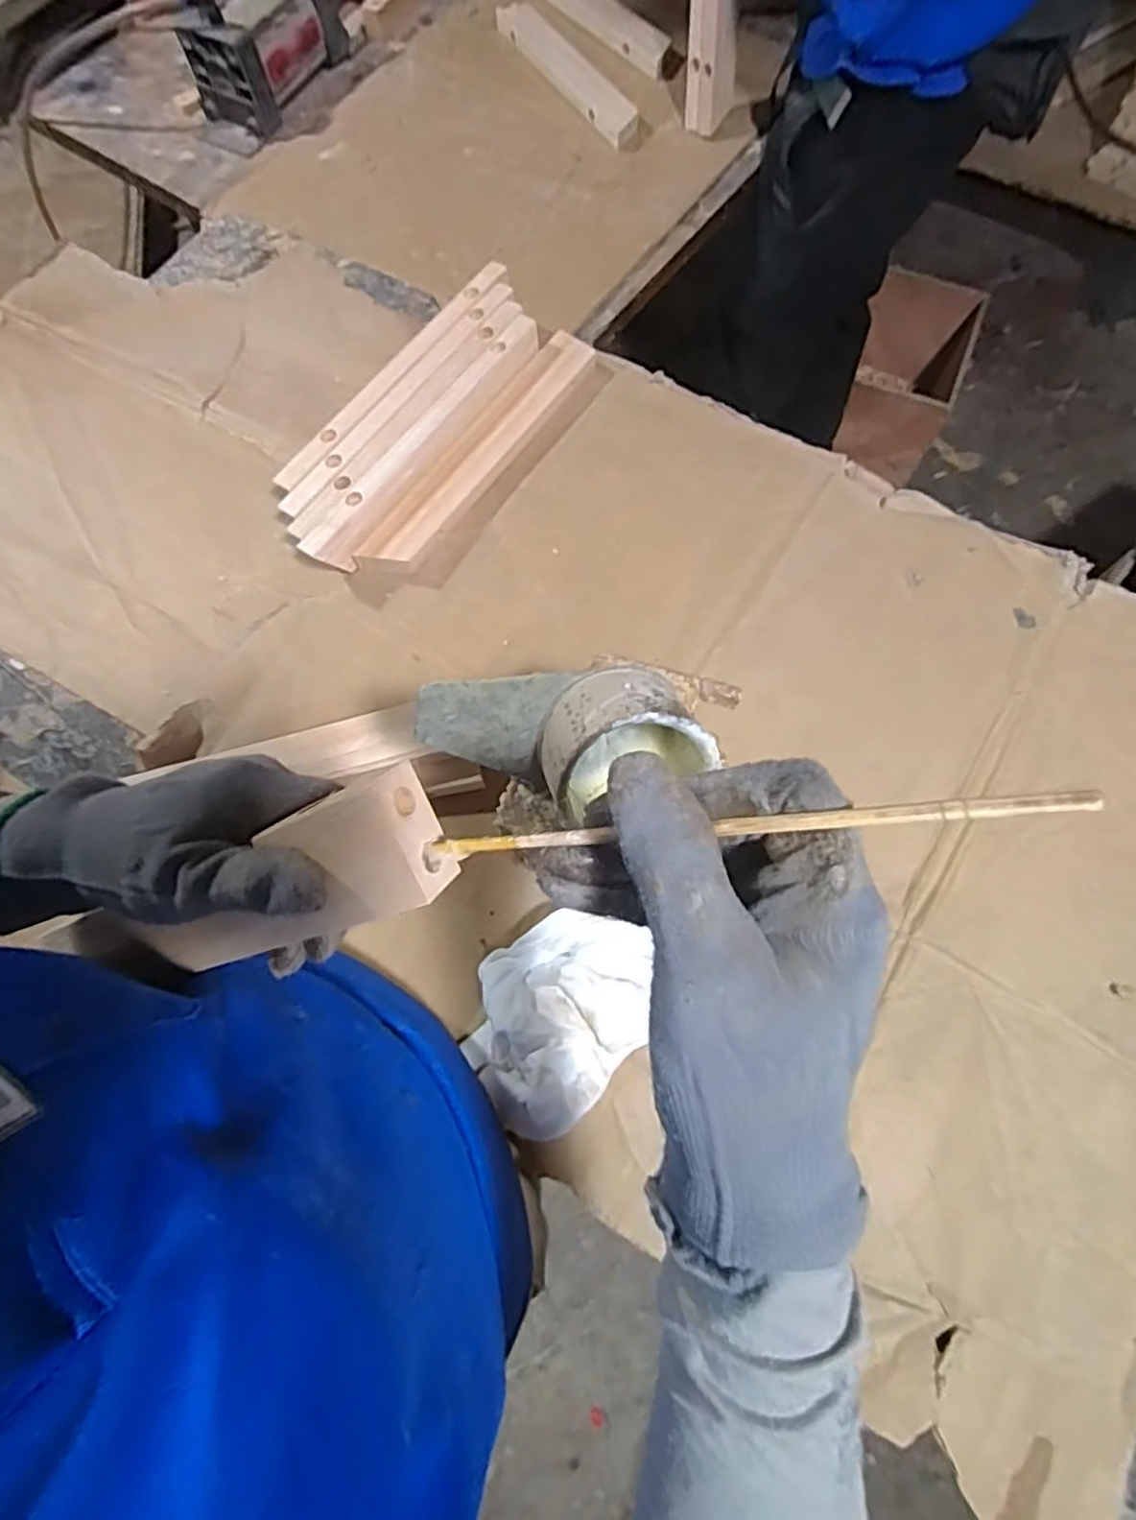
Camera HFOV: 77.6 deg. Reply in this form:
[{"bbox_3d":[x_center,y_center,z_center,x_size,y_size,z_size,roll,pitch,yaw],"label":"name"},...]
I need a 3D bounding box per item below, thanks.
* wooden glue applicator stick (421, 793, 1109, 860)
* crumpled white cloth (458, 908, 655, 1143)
[{"bbox_3d":[0.035,0.019,0.194,0.178,0.004,0.006,-8,70,29],"label":"wooden glue applicator stick"},{"bbox_3d":[-0.005,0.163,0.468,0.142,0.050,0.110,-43,76,-11],"label":"crumpled white cloth"}]

